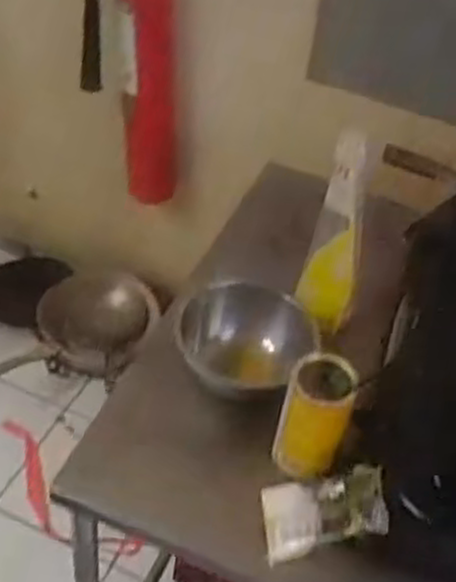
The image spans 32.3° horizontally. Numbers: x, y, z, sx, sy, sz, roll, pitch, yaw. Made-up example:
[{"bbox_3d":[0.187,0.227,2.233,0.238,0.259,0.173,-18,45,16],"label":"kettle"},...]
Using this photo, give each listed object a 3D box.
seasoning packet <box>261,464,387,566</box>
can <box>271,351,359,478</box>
[{"bbox_3d":[0.103,0.231,0.831,0.133,0.026,0.091,-20,35,20],"label":"seasoning packet"},{"bbox_3d":[0.098,0.140,0.880,0.070,0.144,0.067,4,45,-4],"label":"can"}]

